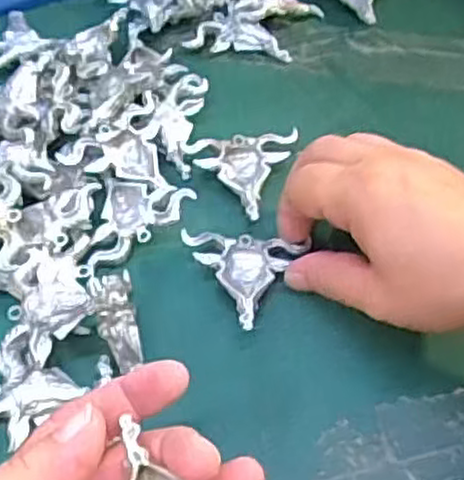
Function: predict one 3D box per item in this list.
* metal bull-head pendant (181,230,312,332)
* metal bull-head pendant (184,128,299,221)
[{"bbox_3d":[0.005,0.020,0.337,0.053,0.010,0.051,4,48,-5],"label":"metal bull-head pendant"},{"bbox_3d":[0.010,-0.033,0.373,0.056,0.005,0.052,-9,56,-6],"label":"metal bull-head pendant"}]

